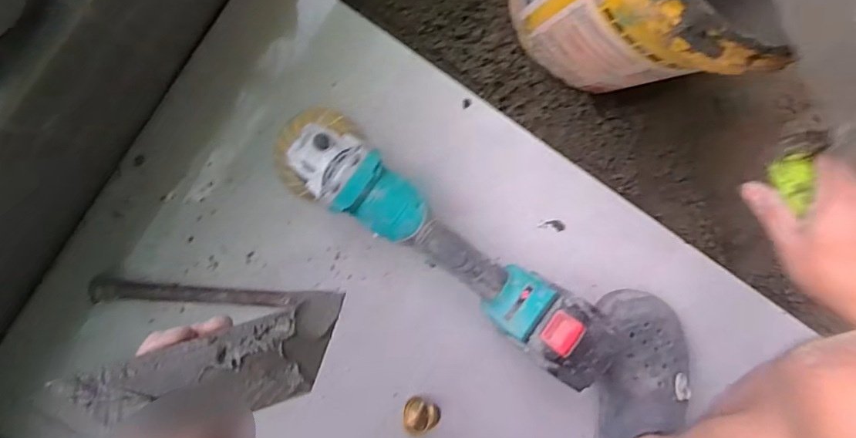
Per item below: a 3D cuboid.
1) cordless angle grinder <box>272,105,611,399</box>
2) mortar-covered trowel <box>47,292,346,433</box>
[{"bbox_3d":[0.003,0.023,0.502,0.372,0.120,0.093,39,87,-7],"label":"cordless angle grinder"},{"bbox_3d":[-0.125,0.094,0.309,0.158,0.011,0.057,-19,75,-21],"label":"mortar-covered trowel"}]

